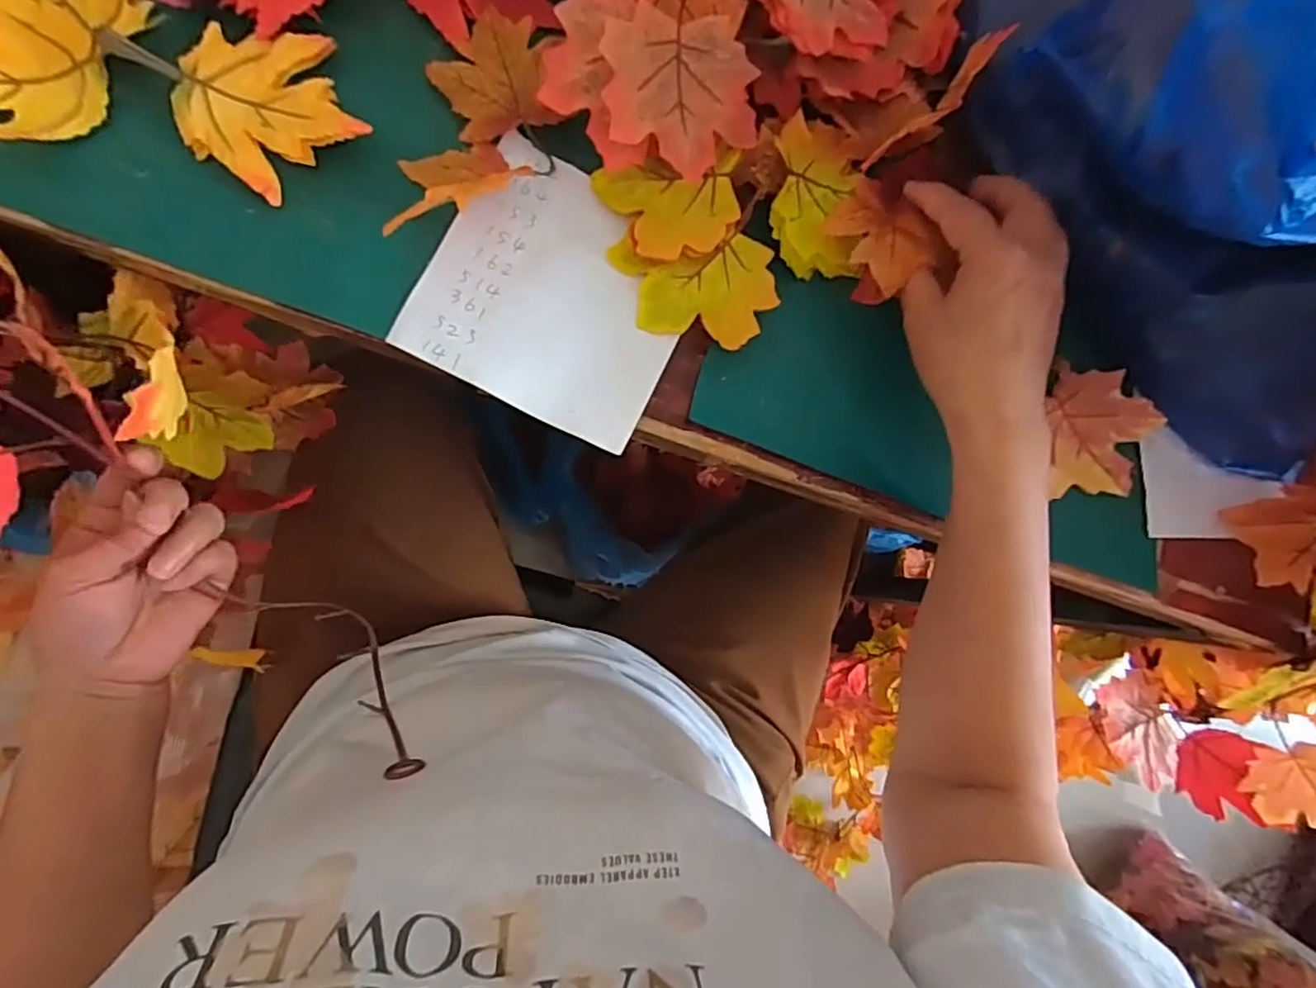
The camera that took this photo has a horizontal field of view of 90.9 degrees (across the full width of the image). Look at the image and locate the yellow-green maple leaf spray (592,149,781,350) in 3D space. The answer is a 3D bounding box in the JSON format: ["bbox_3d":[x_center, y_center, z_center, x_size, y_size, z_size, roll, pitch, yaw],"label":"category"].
[{"bbox_3d":[0.019,-0.138,0.370,0.087,0.017,0.108,-10,86,-12],"label":"yellow-green maple leaf spray"}]

